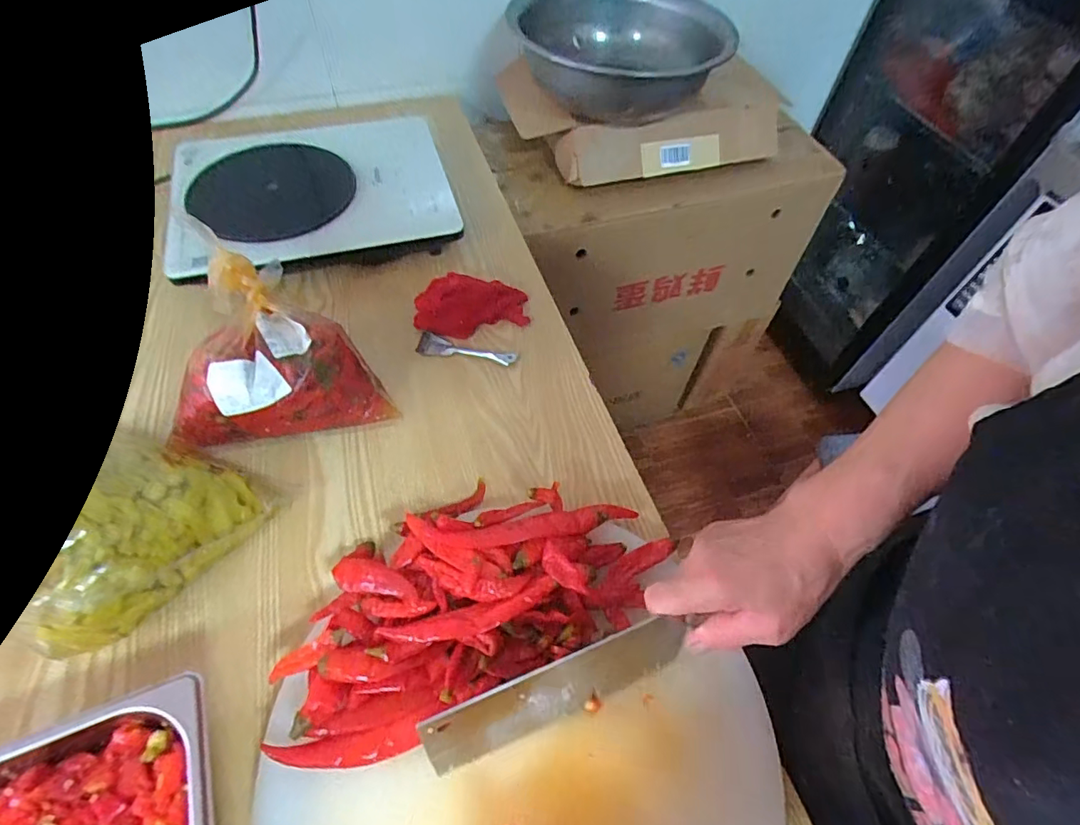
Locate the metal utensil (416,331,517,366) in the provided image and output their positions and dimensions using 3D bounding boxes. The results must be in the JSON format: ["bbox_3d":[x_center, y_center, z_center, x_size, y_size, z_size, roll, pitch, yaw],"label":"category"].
[{"bbox_3d":[-0.088,-0.072,0.612,0.119,0.016,0.024,11,54,10],"label":"metal utensil"}]

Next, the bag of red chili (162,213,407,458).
[{"bbox_3d":[-0.278,-0.062,0.516,0.202,0.140,0.167,-20,59,-16],"label":"bag of red chili"}]

